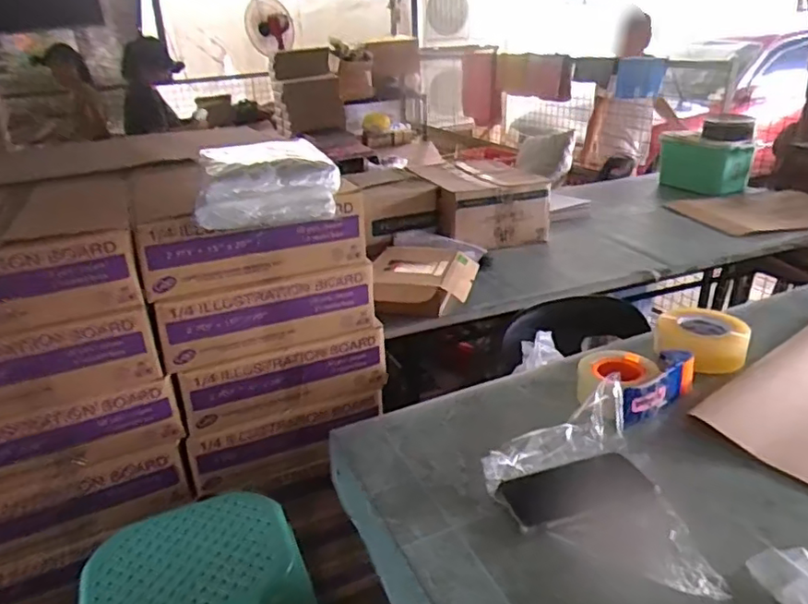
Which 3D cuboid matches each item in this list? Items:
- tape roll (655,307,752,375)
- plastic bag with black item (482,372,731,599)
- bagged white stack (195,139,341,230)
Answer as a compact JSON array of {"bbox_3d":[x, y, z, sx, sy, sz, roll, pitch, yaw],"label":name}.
[{"bbox_3d":[0.493,0.055,0.983,0.132,0.061,0.132,12,28,30],"label":"tape roll"},{"bbox_3d":[0.200,0.204,0.681,0.200,0.055,0.292,-3,24,0],"label":"plastic bag with black item"},{"bbox_3d":[-0.274,-0.243,1.185,0.256,0.096,0.330,-9,25,-12],"label":"bagged white stack"}]

